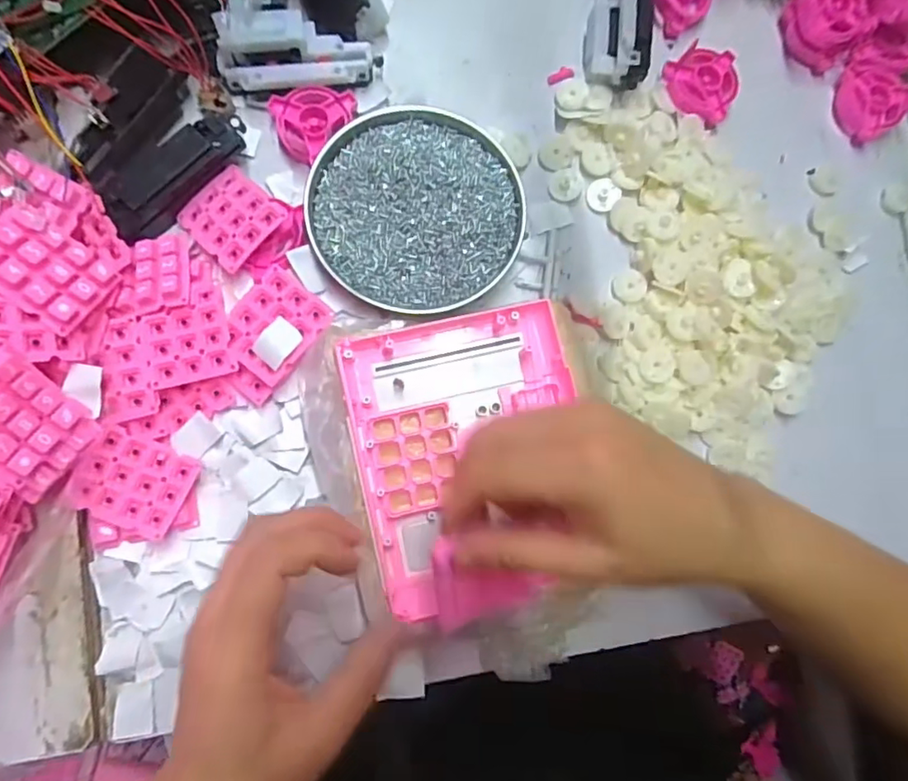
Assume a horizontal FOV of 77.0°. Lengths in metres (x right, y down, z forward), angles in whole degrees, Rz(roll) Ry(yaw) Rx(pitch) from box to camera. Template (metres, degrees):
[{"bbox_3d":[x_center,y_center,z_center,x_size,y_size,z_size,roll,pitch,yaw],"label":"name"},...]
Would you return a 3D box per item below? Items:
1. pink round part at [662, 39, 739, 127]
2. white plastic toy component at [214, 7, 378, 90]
[{"bbox_3d":[0.175,-0.220,0.407,0.051,0.021,0.053,1,84,-6],"label":"pink round part"},{"bbox_3d":[-0.099,-0.217,0.365,0.097,0.028,0.042,-8,85,-7],"label":"white plastic toy component"}]

